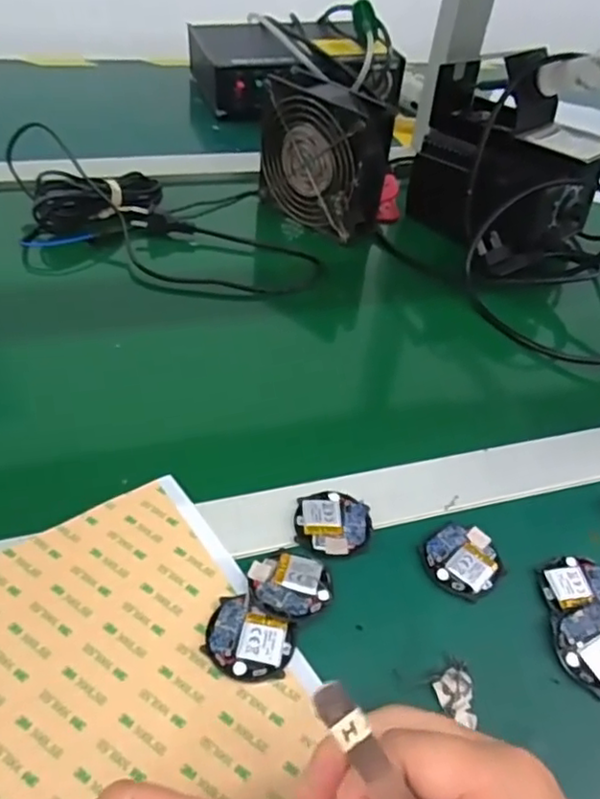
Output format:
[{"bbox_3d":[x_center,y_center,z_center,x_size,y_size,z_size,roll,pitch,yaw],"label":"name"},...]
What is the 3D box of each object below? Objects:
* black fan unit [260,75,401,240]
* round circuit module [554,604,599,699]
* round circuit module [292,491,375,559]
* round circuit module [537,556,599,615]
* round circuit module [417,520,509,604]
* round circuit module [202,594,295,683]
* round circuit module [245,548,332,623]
[{"bbox_3d":[0.020,-0.227,0.600,0.123,0.117,0.044,34,51,25],"label":"black fan unit"},{"bbox_3d":[0.154,0.126,0.326,0.042,0.011,0.040,4,45,-4],"label":"round circuit module"},{"bbox_3d":[0.019,0.070,0.366,0.043,0.006,0.041,4,45,-4],"label":"round circuit module"},{"bbox_3d":[0.154,0.101,0.352,0.042,0.010,0.033,-3,46,-10],"label":"round circuit module"},{"bbox_3d":[0.091,0.089,0.358,0.044,0.006,0.042,4,45,-4],"label":"round circuit module"},{"bbox_3d":[-0.025,0.118,0.313,0.042,0.008,0.035,16,46,9],"label":"round circuit module"},{"bbox_3d":[-0.005,0.097,0.333,0.040,0.012,0.040,4,45,-4],"label":"round circuit module"}]

